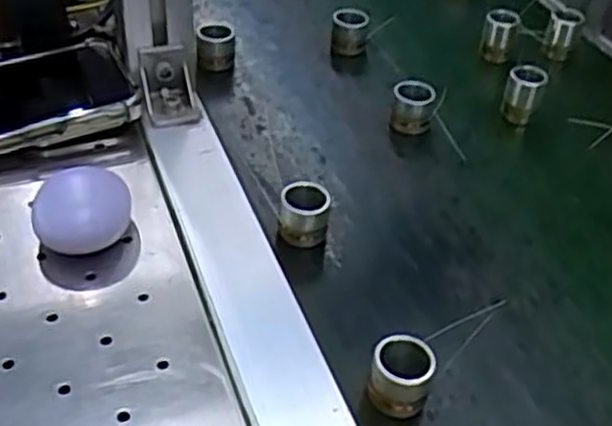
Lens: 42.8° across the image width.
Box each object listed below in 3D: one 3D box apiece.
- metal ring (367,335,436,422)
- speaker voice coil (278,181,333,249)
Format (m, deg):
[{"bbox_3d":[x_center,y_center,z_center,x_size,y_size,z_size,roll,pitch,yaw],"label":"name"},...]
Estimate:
[{"bbox_3d":[0.039,0.067,0.323,0.024,0.026,0.021,14,41,10],"label":"metal ring"},{"bbox_3d":[-0.001,-0.001,0.399,0.024,0.025,0.024,2,40,-5],"label":"speaker voice coil"}]

